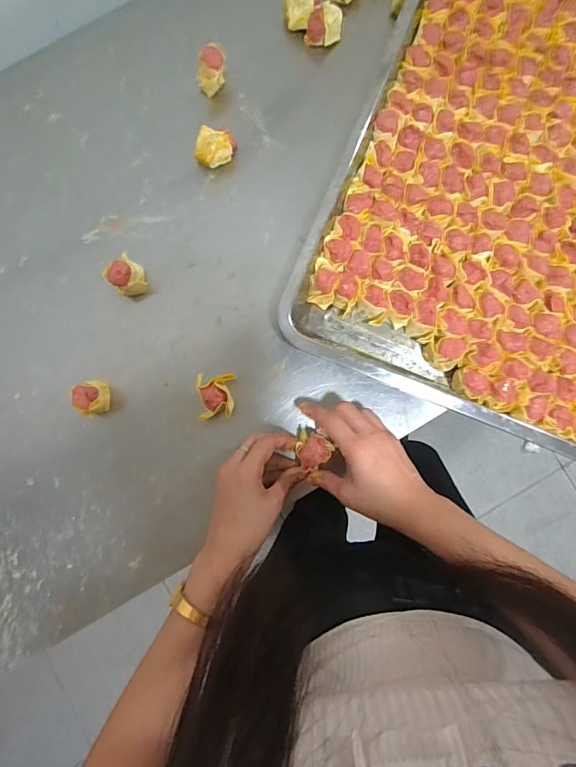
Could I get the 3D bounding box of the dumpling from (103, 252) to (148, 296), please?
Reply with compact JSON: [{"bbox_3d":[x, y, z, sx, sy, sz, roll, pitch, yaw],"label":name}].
[{"bbox_3d":[-0.175,-0.116,0.447,0.034,0.038,0.036,0,86,2],"label":"dumpling"}]

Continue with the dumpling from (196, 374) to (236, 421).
[{"bbox_3d":[-0.075,0.014,0.434,0.036,0.035,0.046,-4,86,2],"label":"dumpling"}]

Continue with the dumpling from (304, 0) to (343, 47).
[{"bbox_3d":[0.042,-0.413,0.476,0.042,0.037,0.031,1,86,2],"label":"dumpling"}]

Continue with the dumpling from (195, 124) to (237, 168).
[{"bbox_3d":[-0.083,-0.264,0.464,0.043,0.027,0.040,8,86,2],"label":"dumpling"}]

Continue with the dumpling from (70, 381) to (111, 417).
[{"bbox_3d":[-0.209,0.016,0.435,0.033,0.039,0.035,-14,86,1],"label":"dumpling"}]

